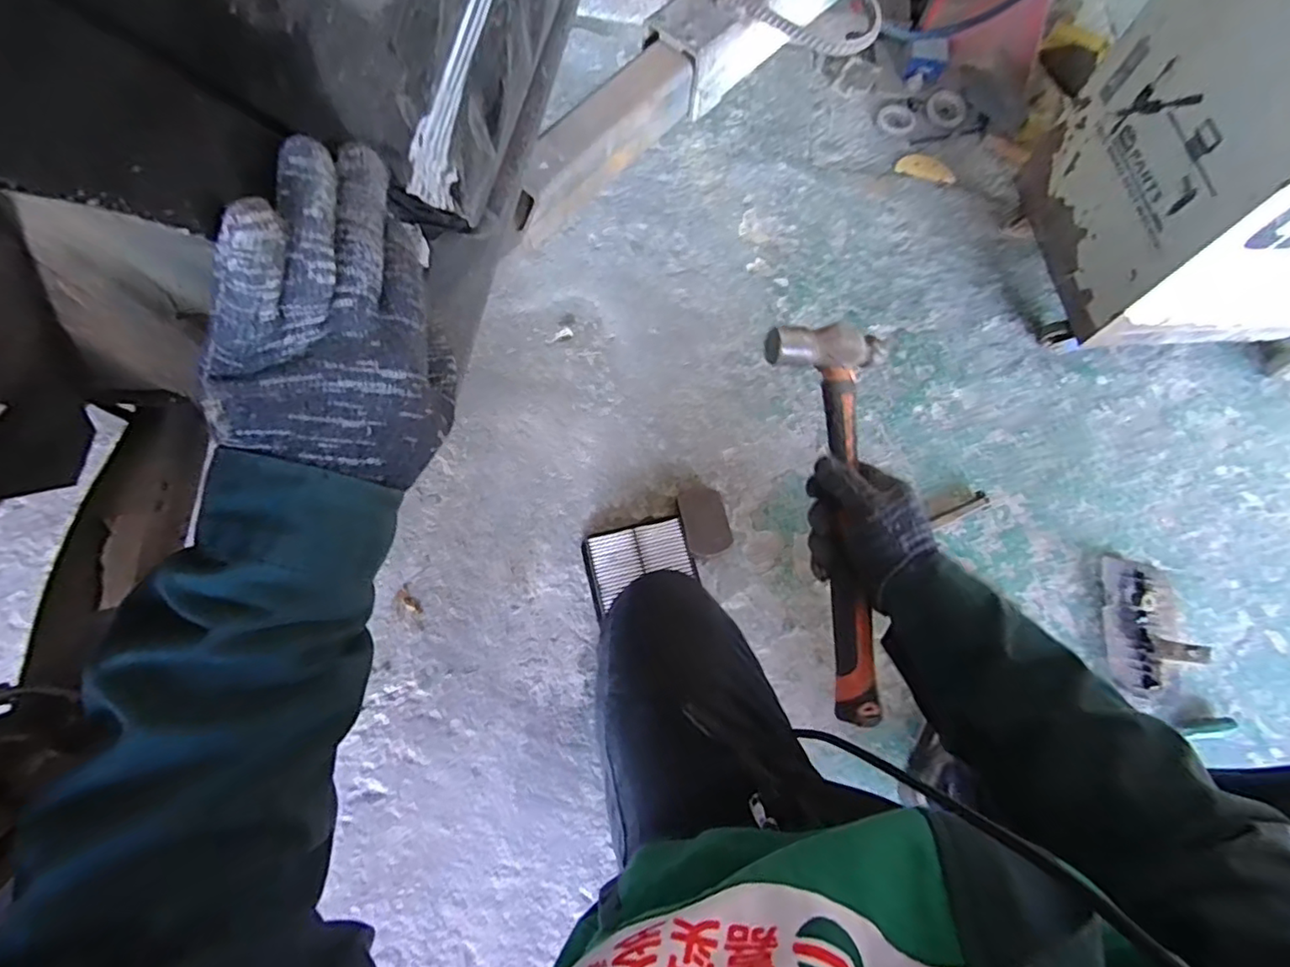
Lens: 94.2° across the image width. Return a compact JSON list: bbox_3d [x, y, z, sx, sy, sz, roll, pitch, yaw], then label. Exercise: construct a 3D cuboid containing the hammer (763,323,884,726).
[{"bbox_3d":[0.169,0.027,0.507,0.099,0.025,0.330,-4,82,-3],"label":"hammer"}]

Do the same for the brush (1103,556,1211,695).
[{"bbox_3d":[0.747,0.203,0.882,0.096,0.077,0.195,13,70,3],"label":"brush"}]

